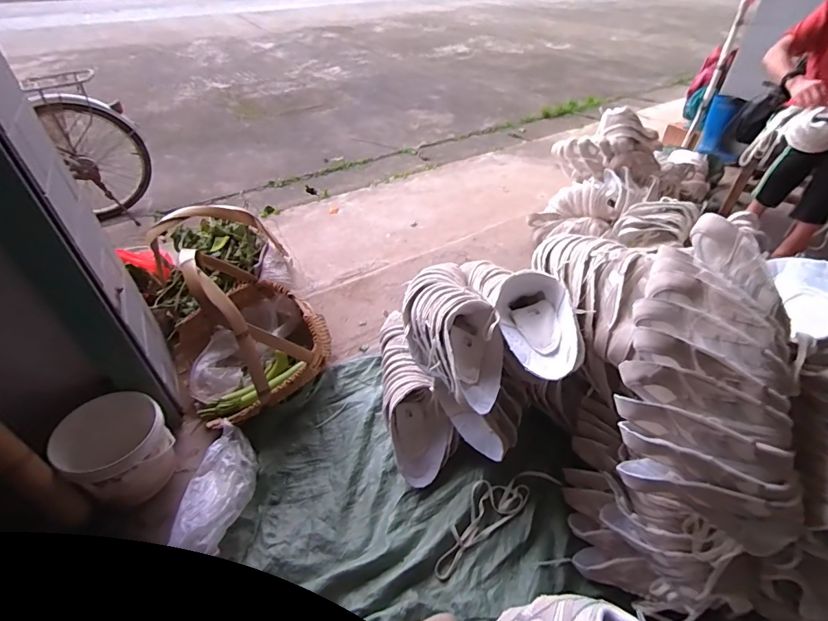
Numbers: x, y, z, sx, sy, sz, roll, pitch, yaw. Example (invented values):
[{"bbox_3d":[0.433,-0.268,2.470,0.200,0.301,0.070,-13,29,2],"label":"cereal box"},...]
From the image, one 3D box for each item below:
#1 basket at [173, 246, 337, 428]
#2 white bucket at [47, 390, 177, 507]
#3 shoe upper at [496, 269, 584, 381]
[{"bbox_3d":[-0.430,0.026,1.069,0.374,0.384,0.379,-30,49,-28],"label":"basket"},{"bbox_3d":[-0.624,0.311,0.896,0.171,0.201,0.173,-1,42,1],"label":"white bucket"},{"bbox_3d":[0.243,0.021,0.814,0.142,0.106,0.226,1,42,2],"label":"shoe upper"}]

